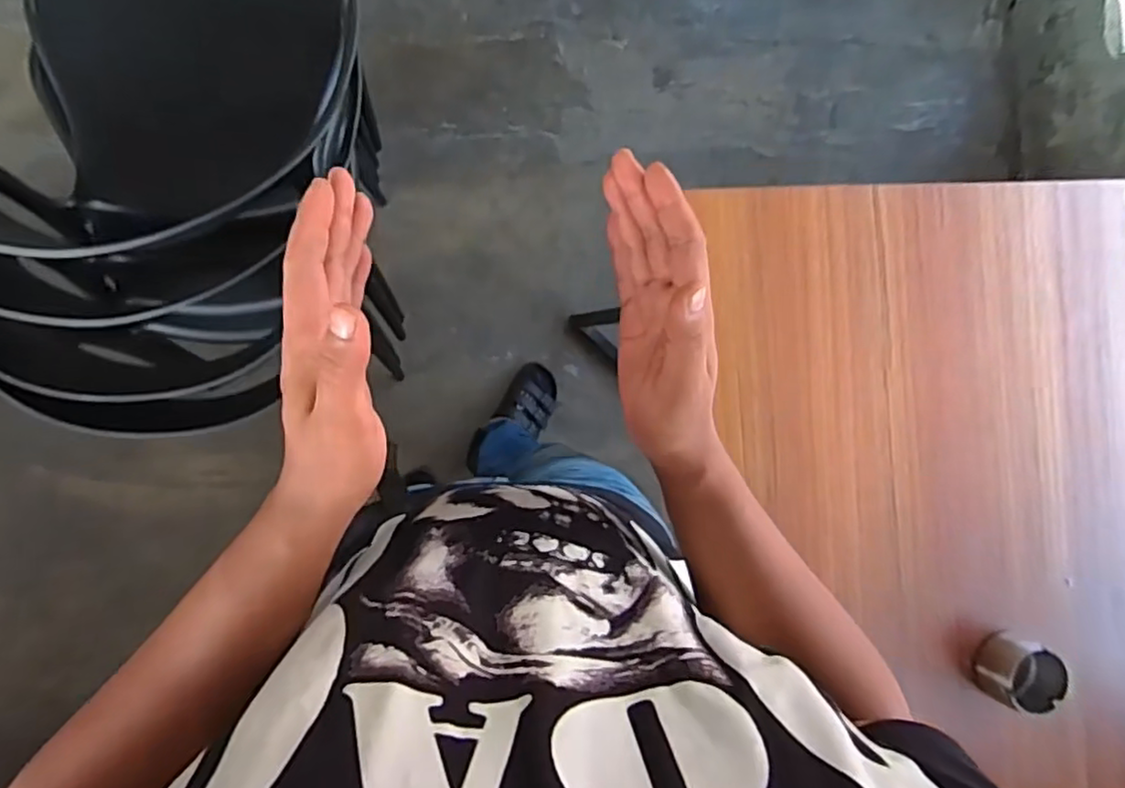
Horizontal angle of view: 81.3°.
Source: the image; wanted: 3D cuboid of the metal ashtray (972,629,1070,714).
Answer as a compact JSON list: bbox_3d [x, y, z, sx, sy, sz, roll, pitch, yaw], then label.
[{"bbox_3d":[0.547,0.332,0.779,0.082,0.044,0.078,14,90,-8],"label":"metal ashtray"}]

